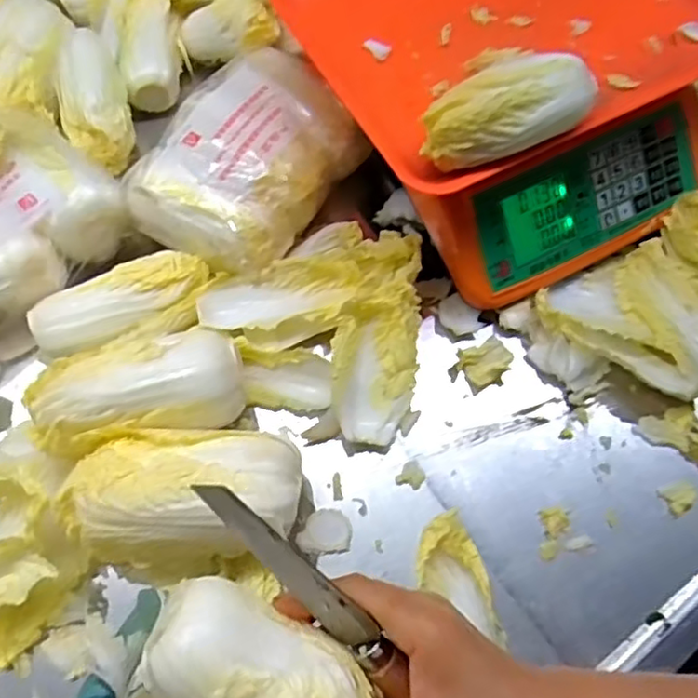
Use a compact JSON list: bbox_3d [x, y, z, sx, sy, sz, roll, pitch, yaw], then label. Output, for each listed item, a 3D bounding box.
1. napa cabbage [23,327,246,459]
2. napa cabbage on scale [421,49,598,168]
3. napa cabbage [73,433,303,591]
[{"bbox_3d":[-0.136,0.028,0.426,0.129,0.064,0.068,-13,67,-6],"label":"napa cabbage"},{"bbox_3d":[0.098,-0.148,0.407,0.116,0.047,0.050,-22,68,-10],"label":"napa cabbage on scale"},{"bbox_3d":[-0.093,0.096,0.402,0.125,0.074,0.081,-4,66,-2],"label":"napa cabbage"}]

